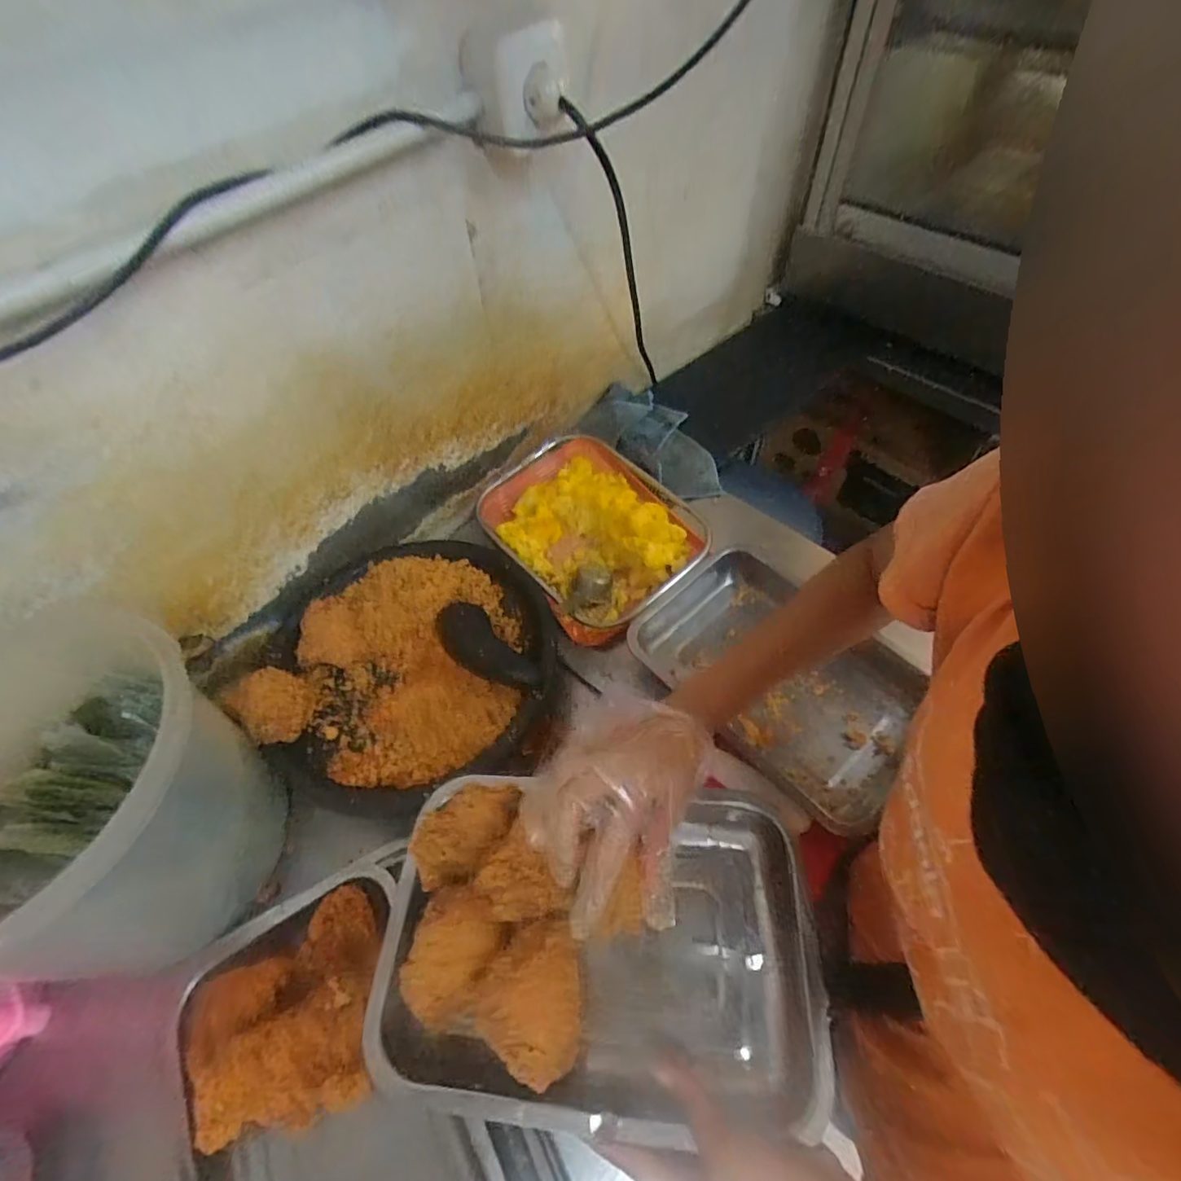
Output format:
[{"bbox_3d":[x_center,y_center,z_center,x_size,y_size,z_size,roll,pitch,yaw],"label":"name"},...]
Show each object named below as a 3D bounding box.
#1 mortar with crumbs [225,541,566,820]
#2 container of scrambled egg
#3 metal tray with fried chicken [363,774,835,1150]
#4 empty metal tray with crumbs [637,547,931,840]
[{"bbox_3d":[-0.207,0.078,0.638,0.334,0.058,0.318,-1,56,2],"label":"mortar with crumbs"},{"bbox_3d":[-0.003,-0.083,0.764,0.226,0.060,0.306,-34,61,-19],"label":"container of scrambled egg"},{"bbox_3d":[0.006,0.246,0.401,0.307,0.057,0.203,2,56,4],"label":"metal tray with fried chicken"},{"bbox_3d":[0.211,0.093,0.621,0.209,0.044,0.304,-38,62,-21],"label":"empty metal tray with crumbs"}]

